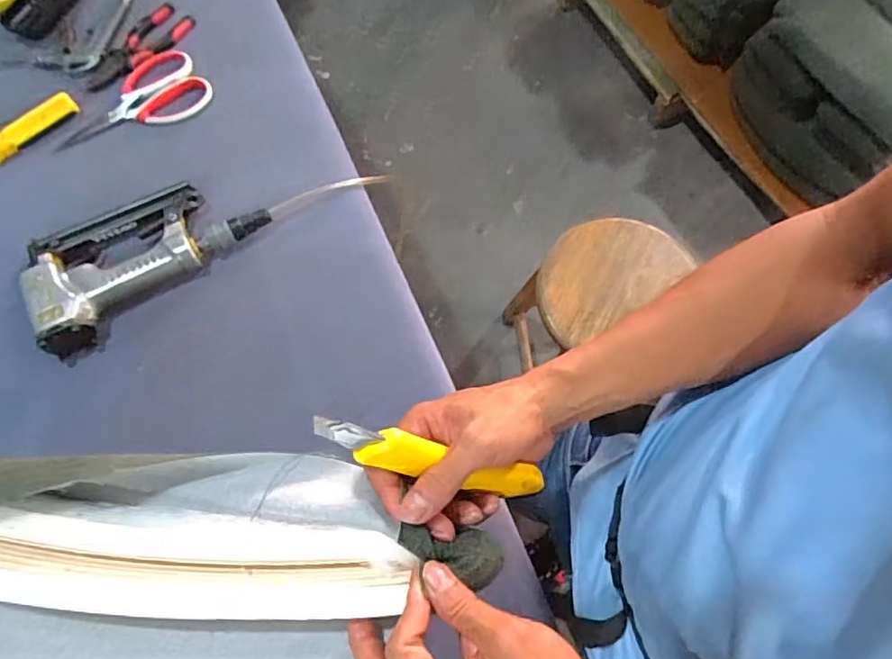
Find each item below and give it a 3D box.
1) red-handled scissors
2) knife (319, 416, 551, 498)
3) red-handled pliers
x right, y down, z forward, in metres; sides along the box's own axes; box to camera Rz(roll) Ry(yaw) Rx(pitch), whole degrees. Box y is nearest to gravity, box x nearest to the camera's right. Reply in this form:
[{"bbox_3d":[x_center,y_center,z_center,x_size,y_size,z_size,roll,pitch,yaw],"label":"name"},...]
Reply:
[{"bbox_3d":[-0.377,-0.269,0.687,0.183,0.009,0.092,-40,75,-13],"label":"red-handled scissors"},{"bbox_3d":[-0.008,0.081,0.357,0.159,0.018,0.021,21,68,-25],"label":"knife"},{"bbox_3d":[-0.390,-0.358,0.720,0.062,0.017,0.154,34,74,12],"label":"red-handled pliers"}]

